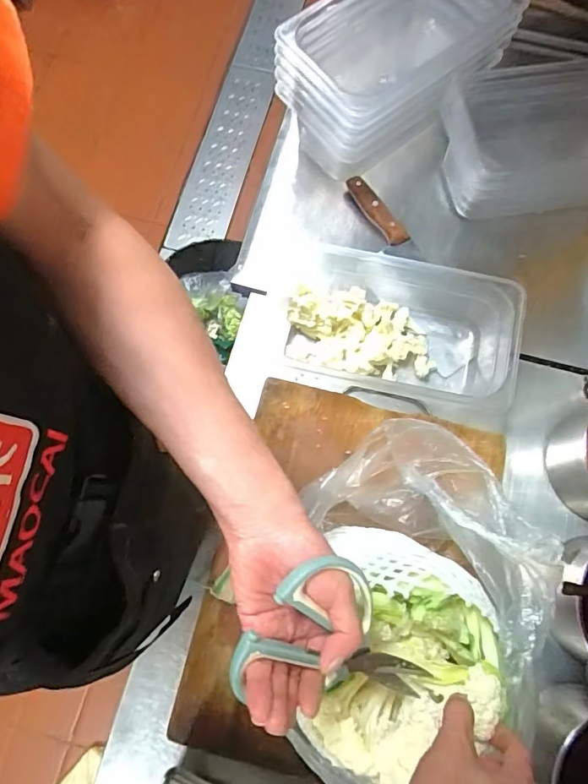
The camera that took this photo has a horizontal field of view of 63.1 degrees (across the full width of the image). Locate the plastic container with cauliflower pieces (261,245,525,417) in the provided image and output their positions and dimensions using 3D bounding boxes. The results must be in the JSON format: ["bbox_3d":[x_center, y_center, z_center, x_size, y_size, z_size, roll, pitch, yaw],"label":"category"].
[{"bbox_3d":[0.140,-0.076,0.644,0.328,0.098,0.166,17,75,4],"label":"plastic container with cauliflower pieces"}]

